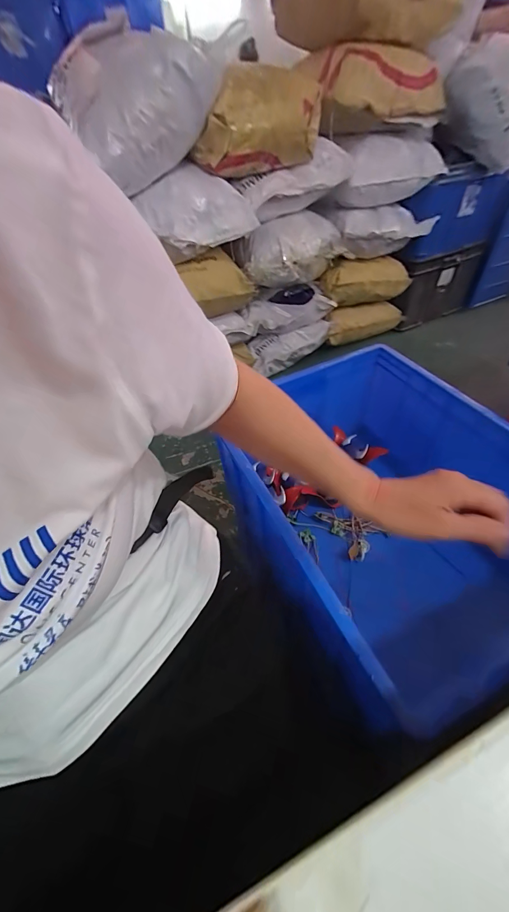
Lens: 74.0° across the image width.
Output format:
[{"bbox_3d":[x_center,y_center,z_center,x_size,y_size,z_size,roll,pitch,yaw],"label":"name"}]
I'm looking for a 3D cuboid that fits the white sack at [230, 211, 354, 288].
[{"bbox_3d":[0.166,-0.788,1.324,0.469,0.220,0.153,-18,48,-10],"label":"white sack"}]

